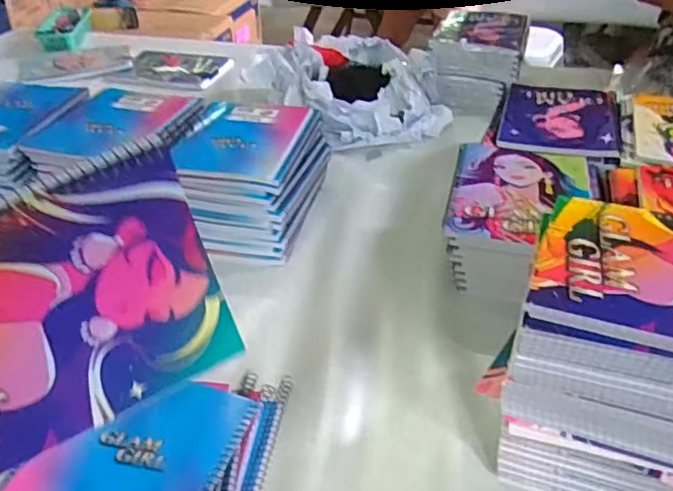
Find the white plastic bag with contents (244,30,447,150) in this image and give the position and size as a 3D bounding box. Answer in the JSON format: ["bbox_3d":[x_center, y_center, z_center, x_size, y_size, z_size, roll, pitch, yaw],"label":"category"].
[{"bbox_3d":[0.015,-0.270,1.013,0.244,0.108,0.317,-27,42,-31],"label":"white plastic bag with contents"}]

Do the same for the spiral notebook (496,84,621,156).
[{"bbox_3d":[0.304,-0.177,0.797,0.147,0.013,0.198,11,38,16],"label":"spiral notebook"}]

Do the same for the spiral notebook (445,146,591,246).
[{"bbox_3d":[0.207,-0.063,0.657,0.147,0.009,0.196,8,37,12],"label":"spiral notebook"}]

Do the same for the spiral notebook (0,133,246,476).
[{"bbox_3d":[-0.158,0.042,0.315,0.190,0.148,0.017,-27,32,-22],"label":"spiral notebook"}]

